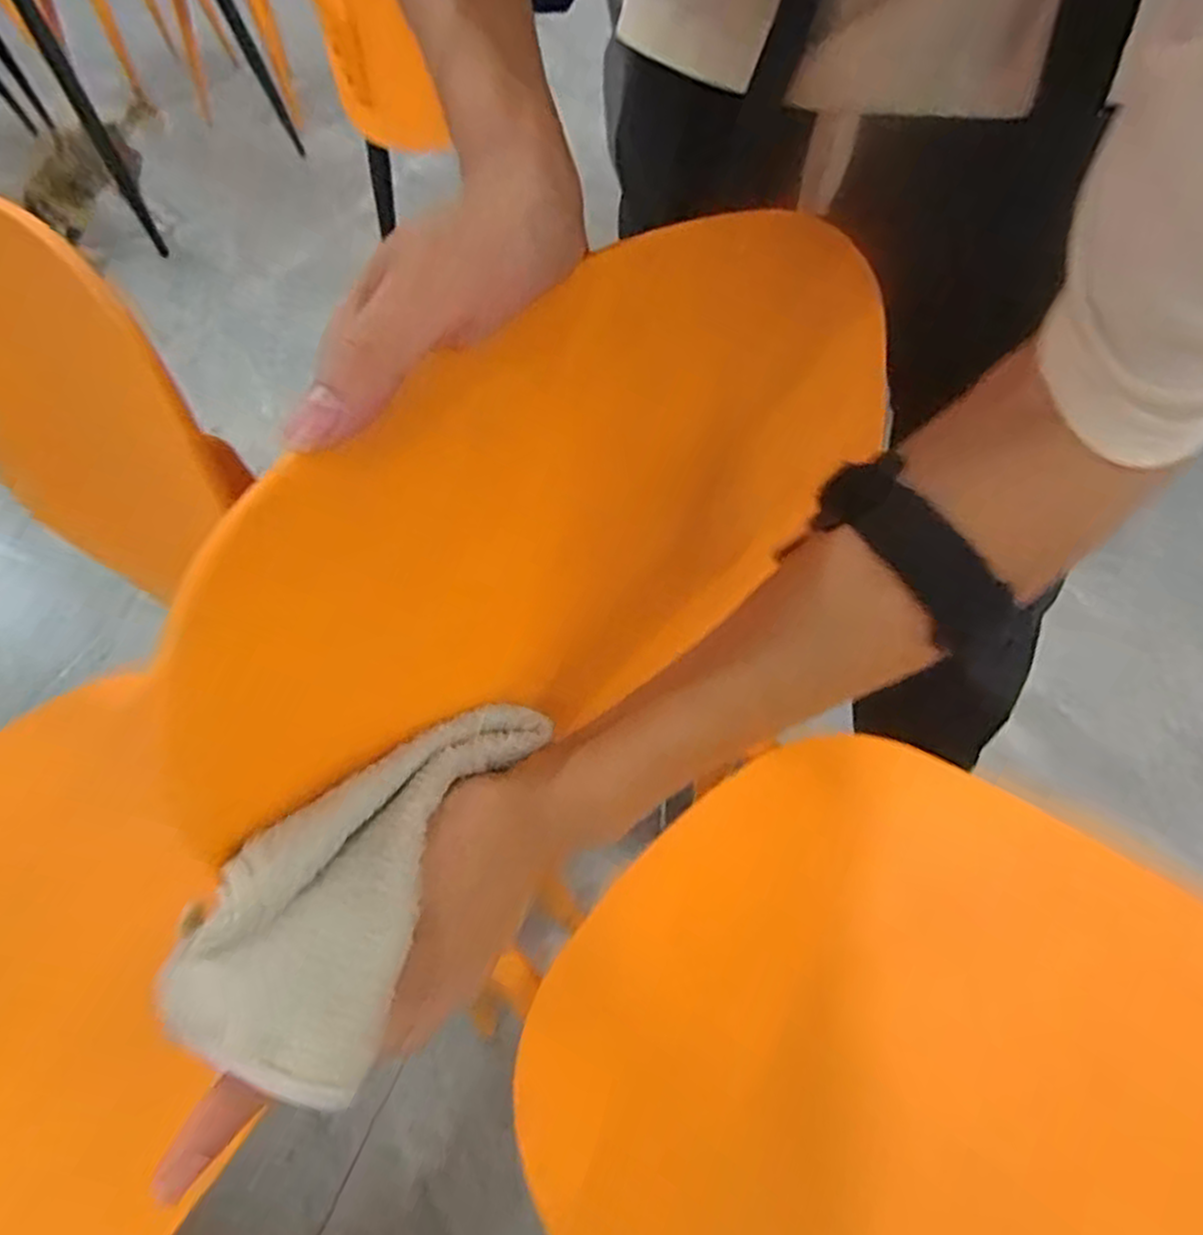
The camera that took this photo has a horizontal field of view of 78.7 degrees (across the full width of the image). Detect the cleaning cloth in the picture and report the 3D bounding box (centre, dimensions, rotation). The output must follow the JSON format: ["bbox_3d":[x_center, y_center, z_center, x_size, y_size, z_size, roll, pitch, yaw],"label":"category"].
[{"bbox_3d":[-0.073,0.072,0.239,0.061,0.050,0.141,22,52,19],"label":"cleaning cloth"}]

